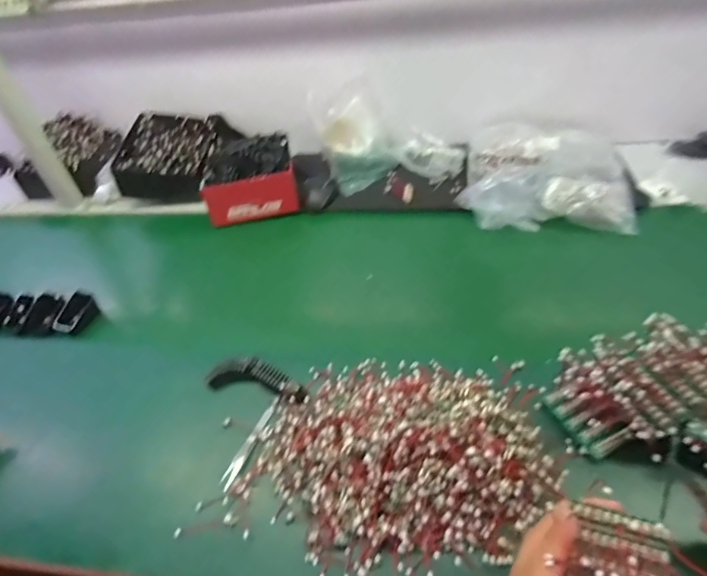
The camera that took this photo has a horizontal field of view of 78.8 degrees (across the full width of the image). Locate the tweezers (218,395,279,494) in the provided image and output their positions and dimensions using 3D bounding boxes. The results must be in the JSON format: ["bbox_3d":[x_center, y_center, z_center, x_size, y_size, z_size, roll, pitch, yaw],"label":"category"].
[{"bbox_3d":[-0.127,0.190,0.534,0.017,0.009,0.120,12,46,21],"label":"tweezers"}]

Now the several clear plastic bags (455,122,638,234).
[{"bbox_3d":[0.382,-0.231,0.872,0.308,0.090,0.299,4,43,13],"label":"several clear plastic bags"}]

